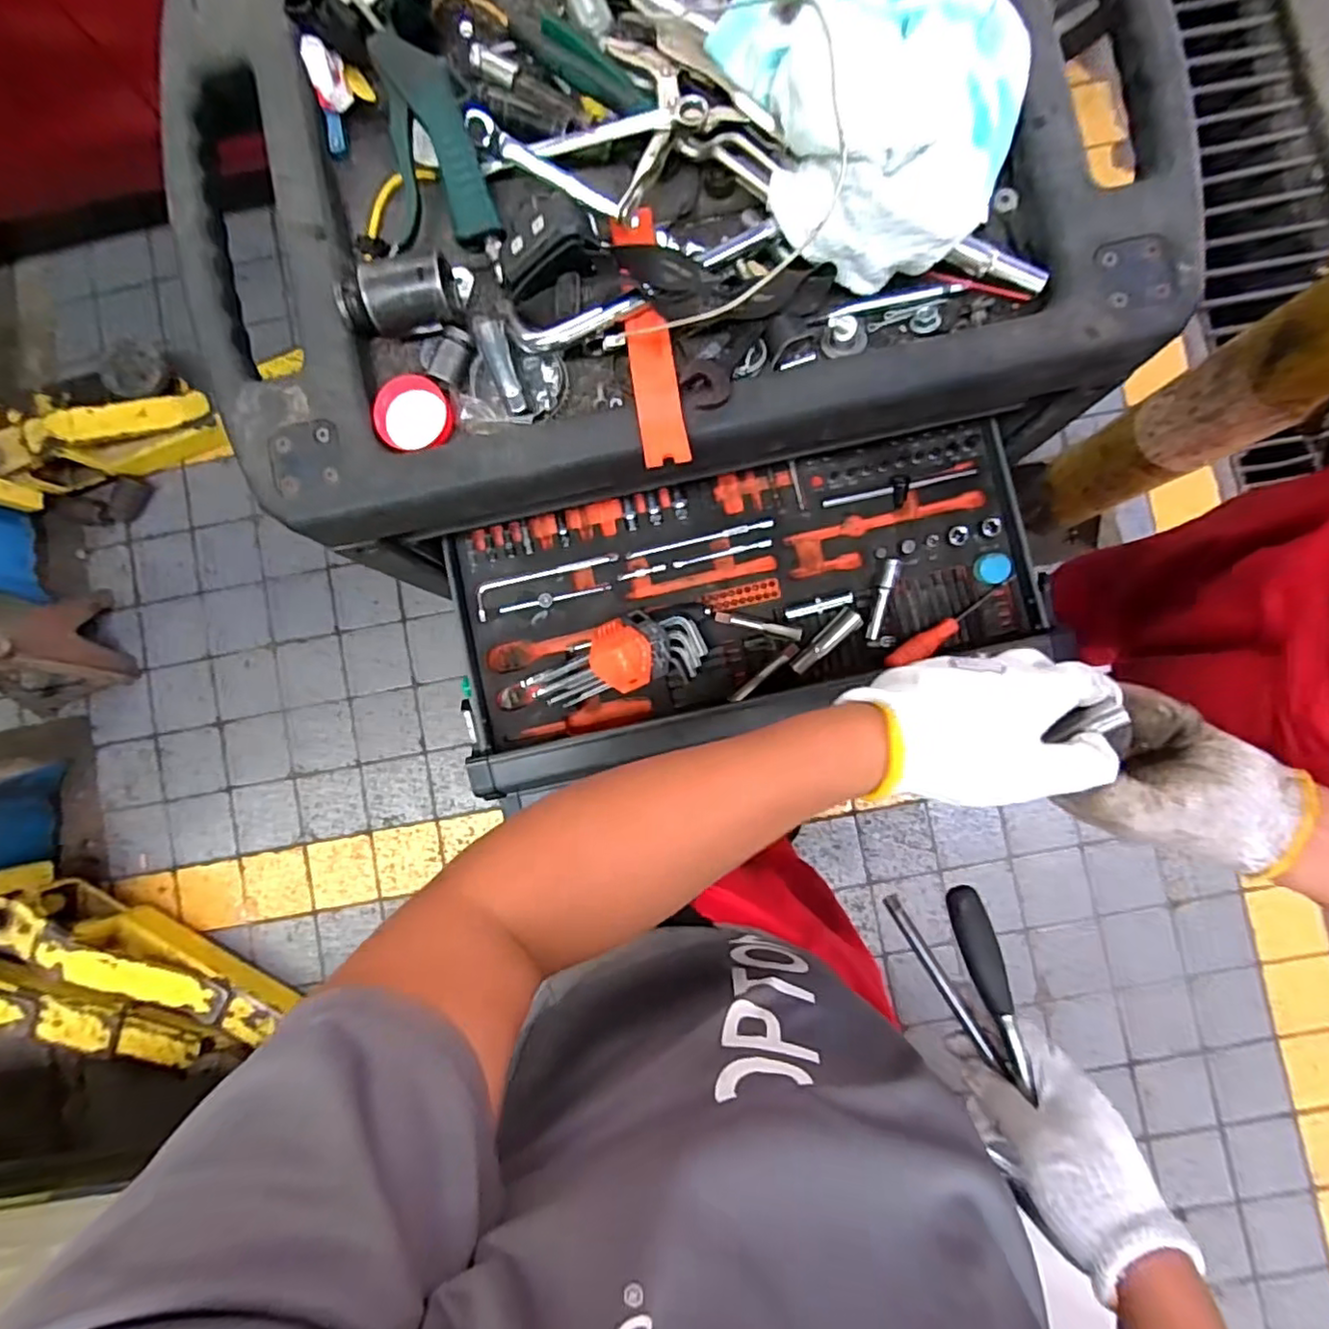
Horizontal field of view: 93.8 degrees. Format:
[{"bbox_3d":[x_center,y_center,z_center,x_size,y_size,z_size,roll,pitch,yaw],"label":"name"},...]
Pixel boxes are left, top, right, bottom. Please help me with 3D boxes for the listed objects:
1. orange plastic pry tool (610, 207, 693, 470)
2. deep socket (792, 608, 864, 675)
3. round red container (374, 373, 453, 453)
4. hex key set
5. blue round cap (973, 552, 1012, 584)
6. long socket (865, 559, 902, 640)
[{"bbox_3d":[-0.010,-0.224,0.428,0.031,0.025,0.189,-9,87,3],"label":"orange plastic pry tool"},{"bbox_3d":[0.151,-0.021,0.583,0.076,0.015,0.020,-42,86,1],"label":"deep socket"},{"bbox_3d":[-0.184,-0.185,0.458,0.052,0.013,0.055,0,85,1],"label":"round red container"},{"bbox_3d":[-0.053,-0.006,0.592,0.179,0.034,0.071,-12,87,3],"label":"hex key set"},{"bbox_3d":[0.311,-0.091,0.591,0.027,0.017,0.029,-22,86,2],"label":"blue round cap"},{"bbox_3d":[0.207,-0.061,0.588,0.015,0.011,0.076,14,98,2],"label":"long socket"}]

